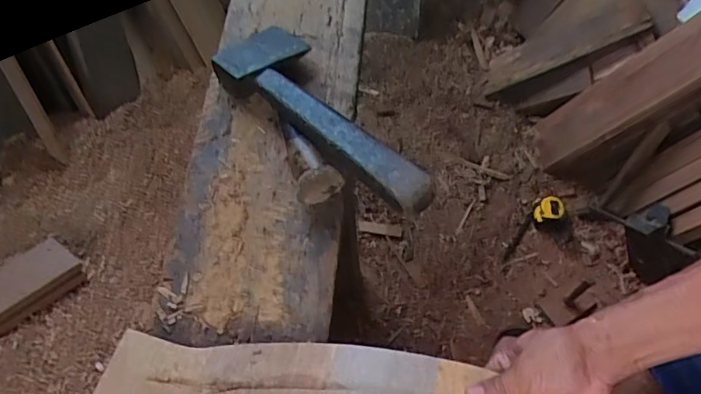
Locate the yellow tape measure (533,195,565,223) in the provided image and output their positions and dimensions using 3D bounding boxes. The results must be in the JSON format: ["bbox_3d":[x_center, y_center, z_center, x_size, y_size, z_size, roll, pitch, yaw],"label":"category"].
[{"bbox_3d":[0.433,0.027,1.198,0.068,0.024,0.053,-7,88,1],"label":"yellow tape measure"}]

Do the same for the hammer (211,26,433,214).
[{"bbox_3d":[-0.035,-0.099,0.617,0.110,0.042,0.353,-34,55,-17],"label":"hammer"}]

